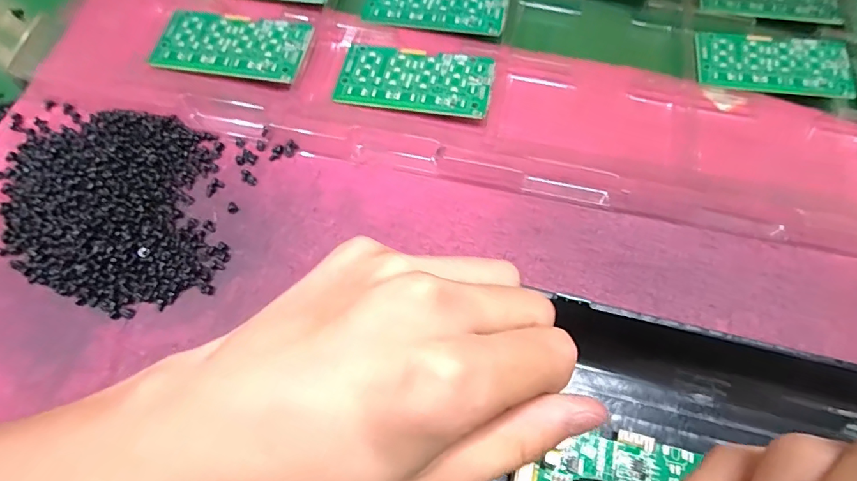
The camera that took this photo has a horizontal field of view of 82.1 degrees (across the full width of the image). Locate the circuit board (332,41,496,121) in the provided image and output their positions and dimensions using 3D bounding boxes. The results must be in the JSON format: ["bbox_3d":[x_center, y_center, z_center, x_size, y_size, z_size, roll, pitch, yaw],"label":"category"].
[{"bbox_3d":[-0.008,-0.101,0.307,0.093,0.004,0.045,10,67,7],"label":"circuit board"}]

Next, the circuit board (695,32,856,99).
[{"bbox_3d":[0.234,-0.119,0.331,0.100,0.004,0.047,6,67,5],"label":"circuit board"}]

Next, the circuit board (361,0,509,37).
[{"bbox_3d":[0.006,-0.162,0.332,0.093,0.004,0.047,9,70,0],"label":"circuit board"}]

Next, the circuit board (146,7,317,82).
[{"bbox_3d":[-0.122,-0.122,0.309,0.091,0.008,0.046,11,70,0],"label":"circuit board"}]

